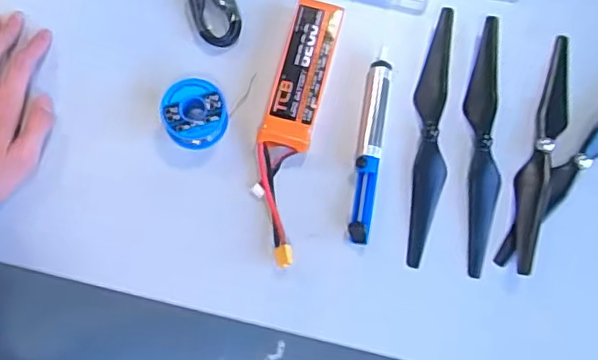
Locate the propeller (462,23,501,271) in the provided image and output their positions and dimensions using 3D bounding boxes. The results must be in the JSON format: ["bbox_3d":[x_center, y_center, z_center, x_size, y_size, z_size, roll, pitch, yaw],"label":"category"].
[{"bbox_3d":[0.163,-0.033,0.521,0.028,0.014,0.229,4,75,-2],"label":"propeller"}]

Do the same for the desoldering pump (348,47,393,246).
[{"bbox_3d":[0.064,-0.032,0.520,0.020,0.015,0.175,10,75,0],"label":"desoldering pump"}]

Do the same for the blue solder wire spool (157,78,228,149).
[{"bbox_3d":[-0.090,-0.056,0.512,0.052,0.033,0.055,1,75,-3],"label":"blue solder wire spool"}]

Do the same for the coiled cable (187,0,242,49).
[{"bbox_3d":[-0.079,-0.159,0.548,0.042,0.009,0.073,-19,77,-8],"label":"coiled cable"}]

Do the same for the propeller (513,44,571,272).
[{"bbox_3d":[0.219,-0.027,0.523,0.030,0.017,0.224,19,75,2],"label":"propeller"}]

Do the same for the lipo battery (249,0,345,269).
[{"bbox_3d":[-0.007,-0.048,0.514,0.046,0.023,0.234,12,75,0],"label":"lipo battery"}]

